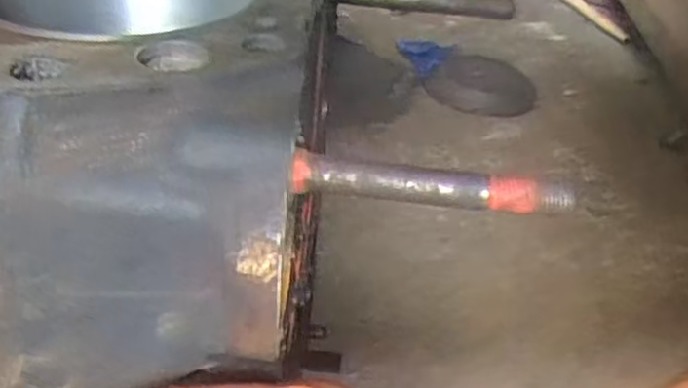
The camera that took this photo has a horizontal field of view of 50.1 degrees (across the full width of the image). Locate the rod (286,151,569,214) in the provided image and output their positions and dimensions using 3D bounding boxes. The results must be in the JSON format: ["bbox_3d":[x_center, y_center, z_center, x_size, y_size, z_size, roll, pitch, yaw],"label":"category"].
[{"bbox_3d":[0.023,-0.002,0.192,0.072,0.009,0.008,6,36,-1],"label":"rod"}]

